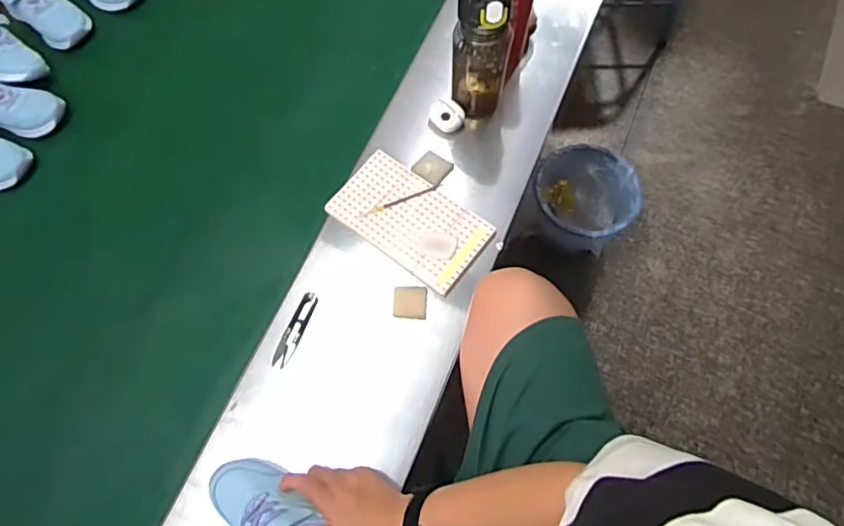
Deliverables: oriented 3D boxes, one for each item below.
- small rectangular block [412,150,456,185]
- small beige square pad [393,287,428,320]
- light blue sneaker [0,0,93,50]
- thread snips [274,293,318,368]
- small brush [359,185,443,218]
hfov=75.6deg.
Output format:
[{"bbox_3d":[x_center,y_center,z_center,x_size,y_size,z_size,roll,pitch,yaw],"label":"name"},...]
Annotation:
[{"bbox_3d":[0.016,-0.138,0.787,0.049,0.008,0.044,30,71,12],"label":"small rectangular block"},{"bbox_3d":[-0.015,0.052,0.709,0.044,0.007,0.043,3,68,2],"label":"small beige square pad"},{"bbox_3d":[-0.627,-0.422,0.900,0.145,0.061,0.076,38,73,15],"label":"light blue sneaker"},{"bbox_3d":[-0.165,0.086,0.707,0.023,0.007,0.101,21,70,9],"label":"thread snips"},{"bbox_3d":[-0.029,-0.087,0.767,0.124,0.007,0.009,-23,69,-8],"label":"small brush"}]

